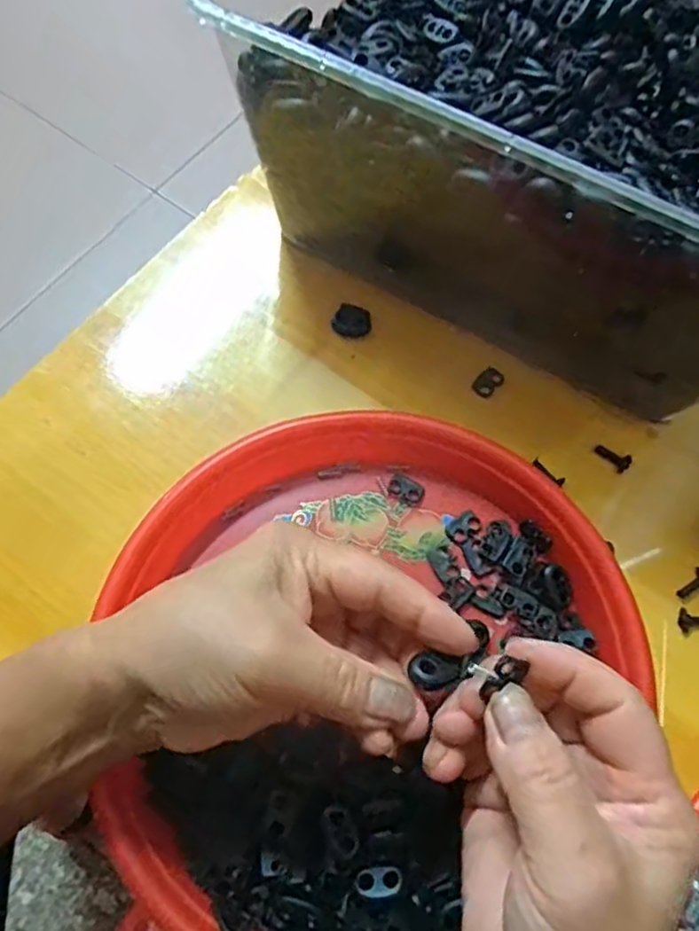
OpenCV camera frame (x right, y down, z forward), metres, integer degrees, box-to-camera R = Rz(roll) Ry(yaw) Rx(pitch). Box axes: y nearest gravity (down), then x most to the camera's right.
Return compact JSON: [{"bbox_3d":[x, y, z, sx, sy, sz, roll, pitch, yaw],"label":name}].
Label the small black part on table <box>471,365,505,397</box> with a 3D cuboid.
[{"bbox_3d":[0.076,-0.046,0.365,0.012,0.004,0.019,43,73,14],"label":"small black part on table"}]

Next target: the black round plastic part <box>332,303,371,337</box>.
[{"bbox_3d":[0.001,-0.081,0.376,0.021,0.005,0.019,11,68,2],"label":"black round plastic part"}]

